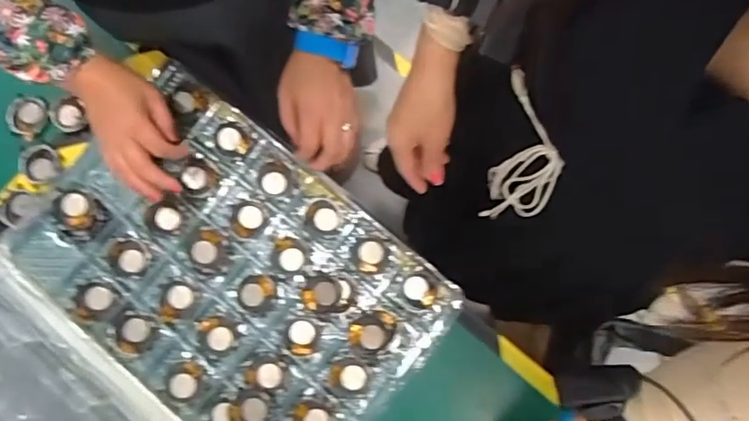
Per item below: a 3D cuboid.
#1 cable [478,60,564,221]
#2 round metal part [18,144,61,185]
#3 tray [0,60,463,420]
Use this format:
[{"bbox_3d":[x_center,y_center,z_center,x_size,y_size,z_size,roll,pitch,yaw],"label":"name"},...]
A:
[{"bbox_3d":[0.132,-0.051,0.506,0.042,0.126,0.106,3,81,1],"label":"cable"},{"bbox_3d":[-0.400,-0.056,0.668,0.040,0.013,0.046,1,80,1],"label":"round metal part"},{"bbox_3d":[-0.163,0.076,0.624,0.438,0.032,0.298,38,83,7],"label":"tray"}]

